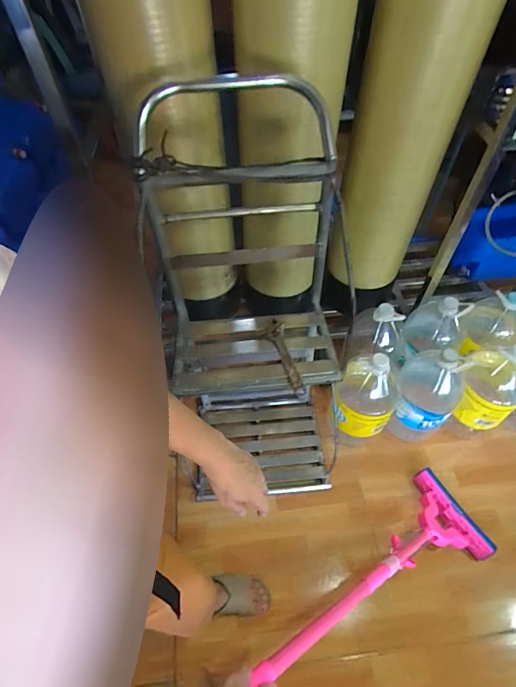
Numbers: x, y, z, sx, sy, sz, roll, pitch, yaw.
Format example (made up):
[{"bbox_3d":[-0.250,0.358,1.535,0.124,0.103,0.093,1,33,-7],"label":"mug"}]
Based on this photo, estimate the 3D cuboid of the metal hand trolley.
[{"bbox_3d":[0.021,0.023,1.018,0.473,1.004,0.455,-3,53,-1],"label":"metal hand trolley"}]

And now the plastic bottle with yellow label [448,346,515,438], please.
[{"bbox_3d":[0.736,0.161,1.232,0.184,0.439,0.194,23,57,18],"label":"plastic bottle with yellow label"}]

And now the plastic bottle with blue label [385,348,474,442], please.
[{"bbox_3d":[0.534,0.166,1.219,0.187,0.410,0.177,-1,53,1],"label":"plastic bottle with blue label"}]

